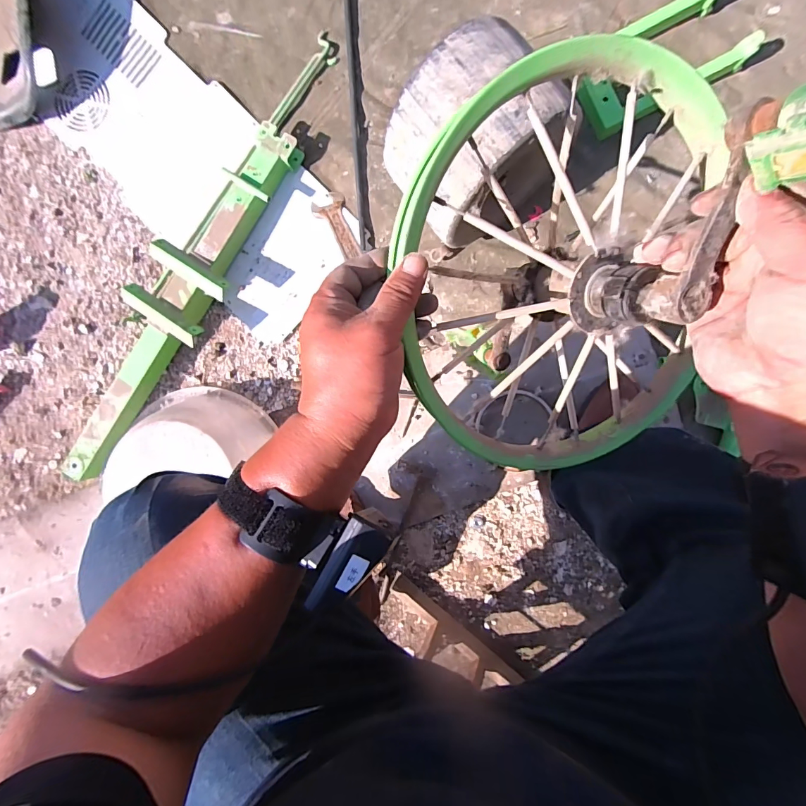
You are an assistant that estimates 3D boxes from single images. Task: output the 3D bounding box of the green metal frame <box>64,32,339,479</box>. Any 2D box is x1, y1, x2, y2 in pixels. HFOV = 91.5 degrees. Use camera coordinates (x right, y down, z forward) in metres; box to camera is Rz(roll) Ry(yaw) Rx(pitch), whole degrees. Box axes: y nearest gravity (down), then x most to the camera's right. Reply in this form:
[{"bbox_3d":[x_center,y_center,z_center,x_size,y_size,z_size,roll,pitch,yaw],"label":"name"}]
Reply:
[{"bbox_3d":[-0.367,-0.266,0.715,0.148,0.056,0.908,31,92,2],"label":"green metal frame"}]

